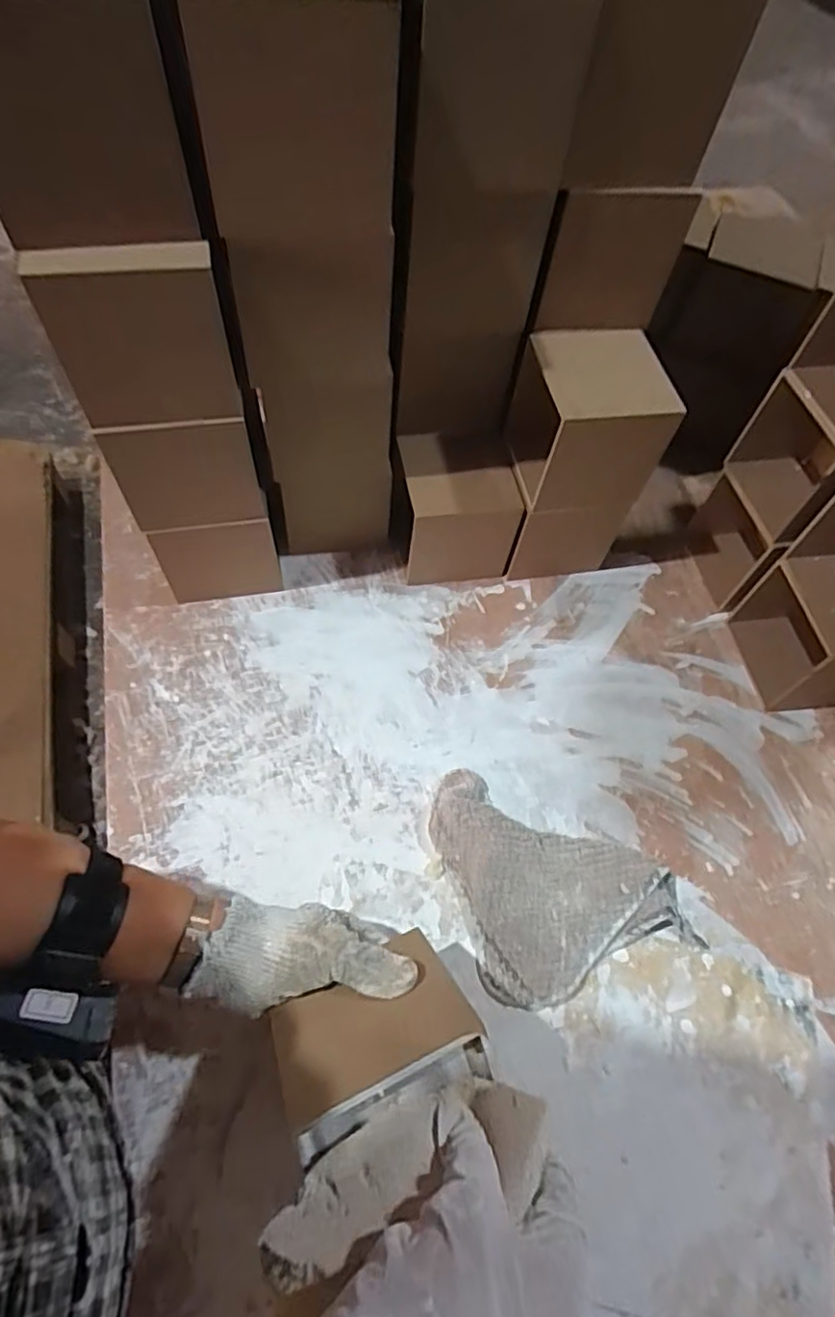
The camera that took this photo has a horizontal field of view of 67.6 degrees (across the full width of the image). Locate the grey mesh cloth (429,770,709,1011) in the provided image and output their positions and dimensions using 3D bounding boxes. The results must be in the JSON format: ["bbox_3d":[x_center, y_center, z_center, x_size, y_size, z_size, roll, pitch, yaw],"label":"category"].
[{"bbox_3d":[0.114,0.166,0.514,0.173,0.044,0.184,-16,62,-13],"label":"grey mesh cloth"}]

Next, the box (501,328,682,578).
[{"bbox_3d":[0.144,-0.187,0.614,0.117,0.223,0.106,-6,61,-8],"label":"box"}]

